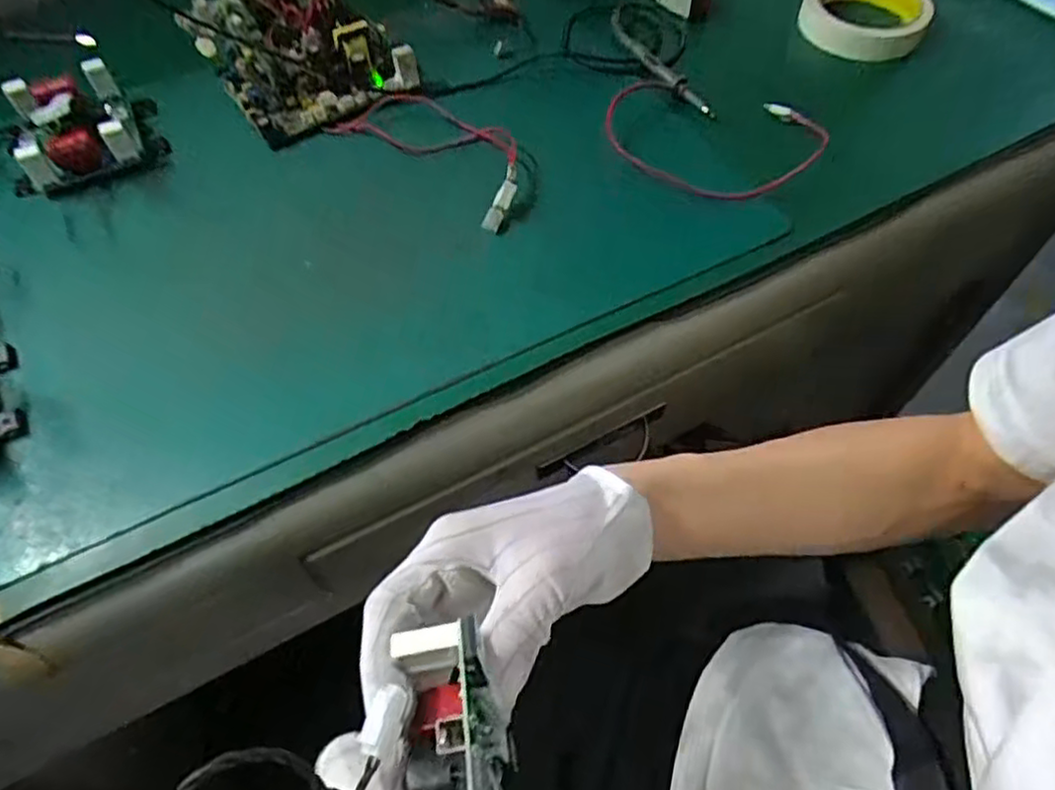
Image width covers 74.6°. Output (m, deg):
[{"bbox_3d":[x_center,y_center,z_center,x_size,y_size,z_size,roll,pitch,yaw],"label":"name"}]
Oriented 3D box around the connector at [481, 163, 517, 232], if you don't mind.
[{"bbox_3d":[-0.015,-0.127,0.442,0.013,0.010,0.045,20,83,13],"label":"connector"}]

